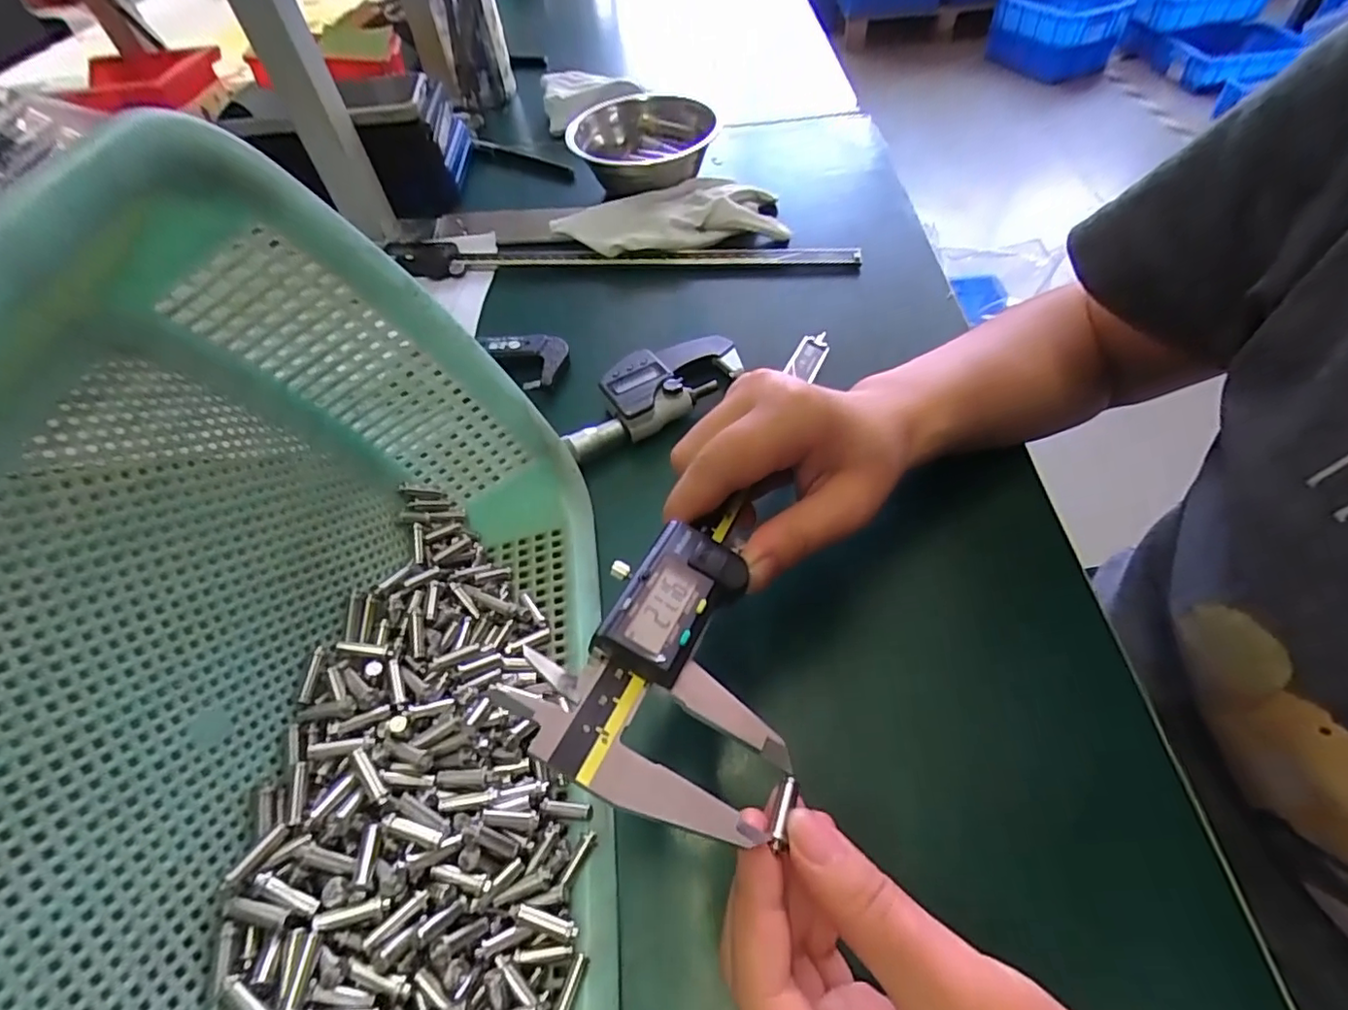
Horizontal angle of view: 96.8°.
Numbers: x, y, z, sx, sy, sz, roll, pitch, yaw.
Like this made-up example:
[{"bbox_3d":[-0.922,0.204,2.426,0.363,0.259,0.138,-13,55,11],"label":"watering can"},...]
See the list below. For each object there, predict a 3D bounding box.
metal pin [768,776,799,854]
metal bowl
[{"bbox_3d":[0.032,0.089,0.175,0.006,0.004,0.019,17,40,17],"label":"metal pin"},{"bbox_3d":[-0.029,-0.308,0.525,0.108,0.059,0.119,-35,57,-20],"label":"metal bowl"}]

